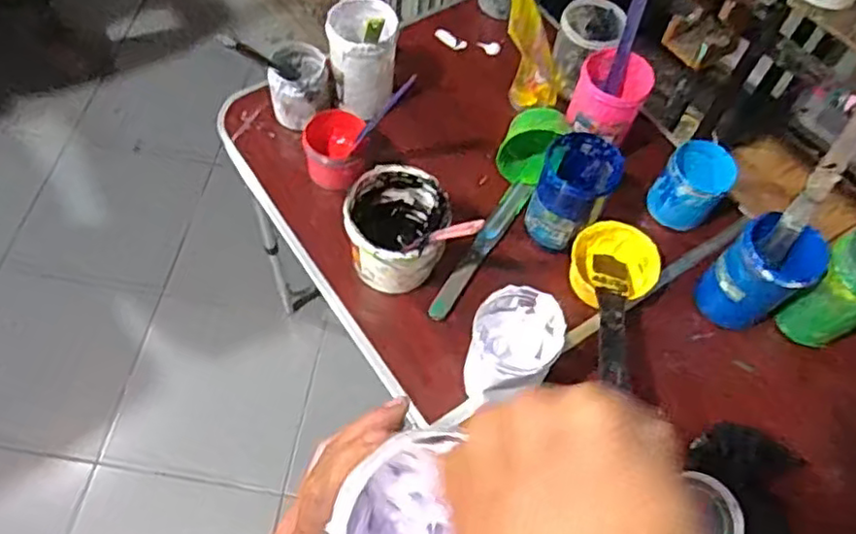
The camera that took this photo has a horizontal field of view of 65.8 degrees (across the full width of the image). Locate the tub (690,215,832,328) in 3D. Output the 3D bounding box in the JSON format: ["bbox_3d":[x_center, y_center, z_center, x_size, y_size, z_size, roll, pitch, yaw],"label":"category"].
[{"bbox_3d":[0.424,0.012,0.861,0.096,0.145,0.097,2,61,-3],"label":"tub"}]

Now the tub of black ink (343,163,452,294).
[{"bbox_3d":[-0.041,-0.044,0.856,0.125,0.108,0.131,18,61,5],"label":"tub of black ink"}]

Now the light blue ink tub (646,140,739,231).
[{"bbox_3d":[0.373,-0.119,0.929,0.088,0.077,0.100,39,65,16],"label":"light blue ink tub"}]

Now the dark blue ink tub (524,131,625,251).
[{"bbox_3d":[0.191,-0.096,0.883,0.098,0.118,0.105,2,61,-3],"label":"dark blue ink tub"}]

